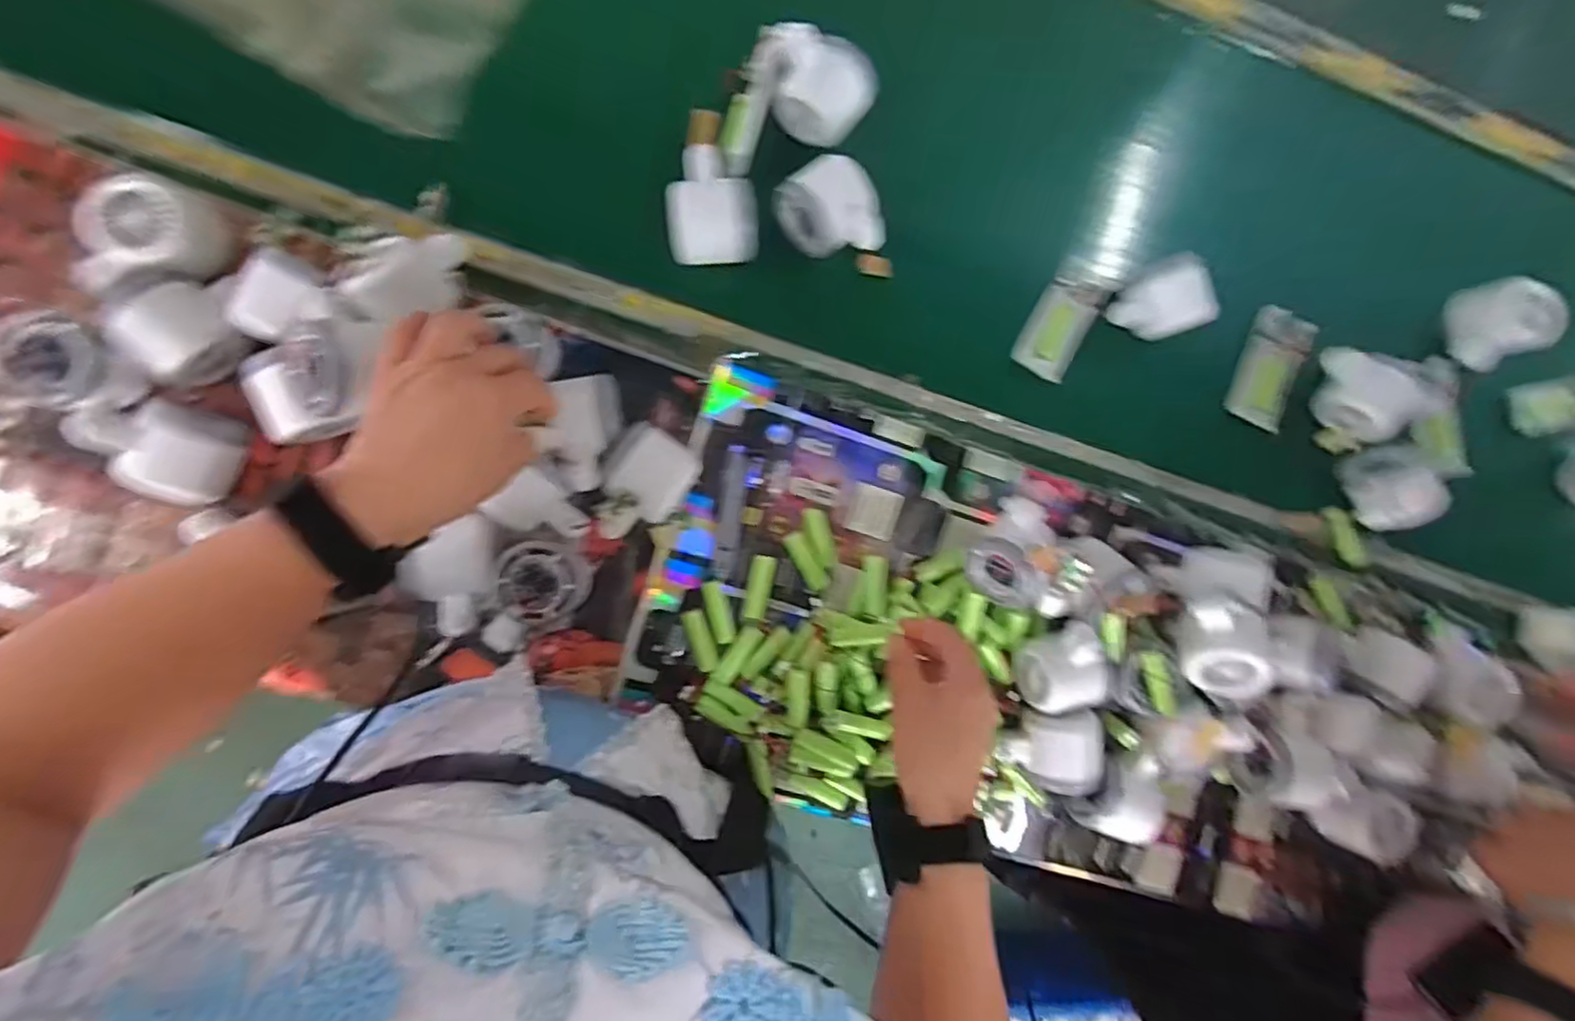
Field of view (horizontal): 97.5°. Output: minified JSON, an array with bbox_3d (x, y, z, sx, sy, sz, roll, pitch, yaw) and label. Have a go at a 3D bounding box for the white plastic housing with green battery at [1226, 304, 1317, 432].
[{"bbox_3d":[0.432,-0.126,0.611,0.051,0.019,0.105,23,87,-8],"label":"white plastic housing with green battery"}]

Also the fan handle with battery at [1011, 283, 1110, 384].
[{"bbox_3d":[0.230,-0.153,0.585,0.049,0.017,0.084,30,86,-8],"label":"fan handle with battery"}]

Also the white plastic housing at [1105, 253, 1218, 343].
[{"bbox_3d":[0.306,-0.169,0.576,0.075,0.044,0.063,-31,95,-7],"label":"white plastic housing"}]

